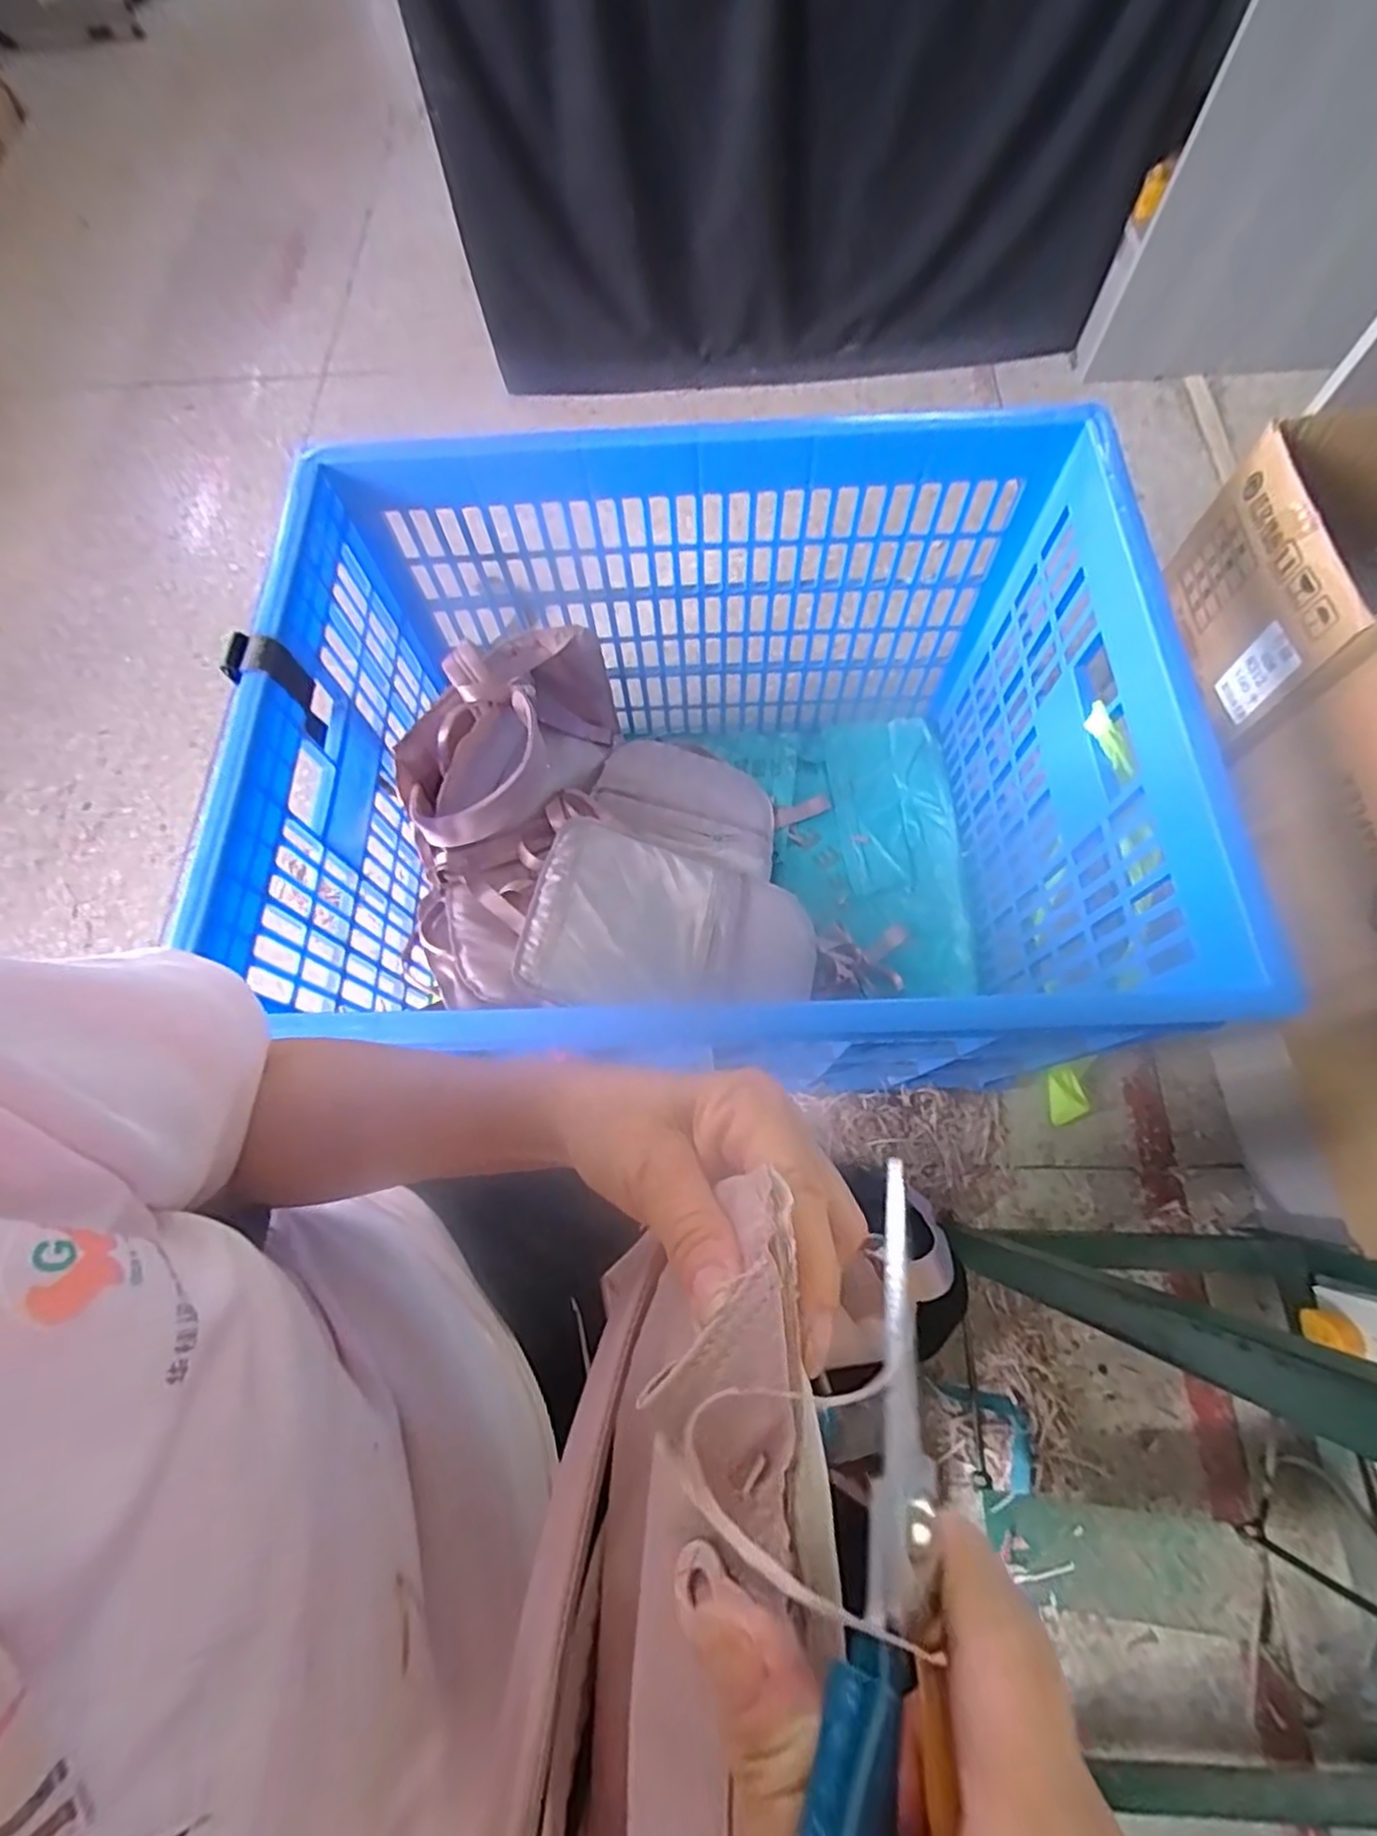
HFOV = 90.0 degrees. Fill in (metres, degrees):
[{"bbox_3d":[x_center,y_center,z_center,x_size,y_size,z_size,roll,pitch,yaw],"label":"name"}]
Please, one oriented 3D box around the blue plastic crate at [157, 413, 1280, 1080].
[{"bbox_3d":[0.018,-0.172,0.844,0.835,0.494,0.573,5,70,5],"label":"blue plastic crate"}]

